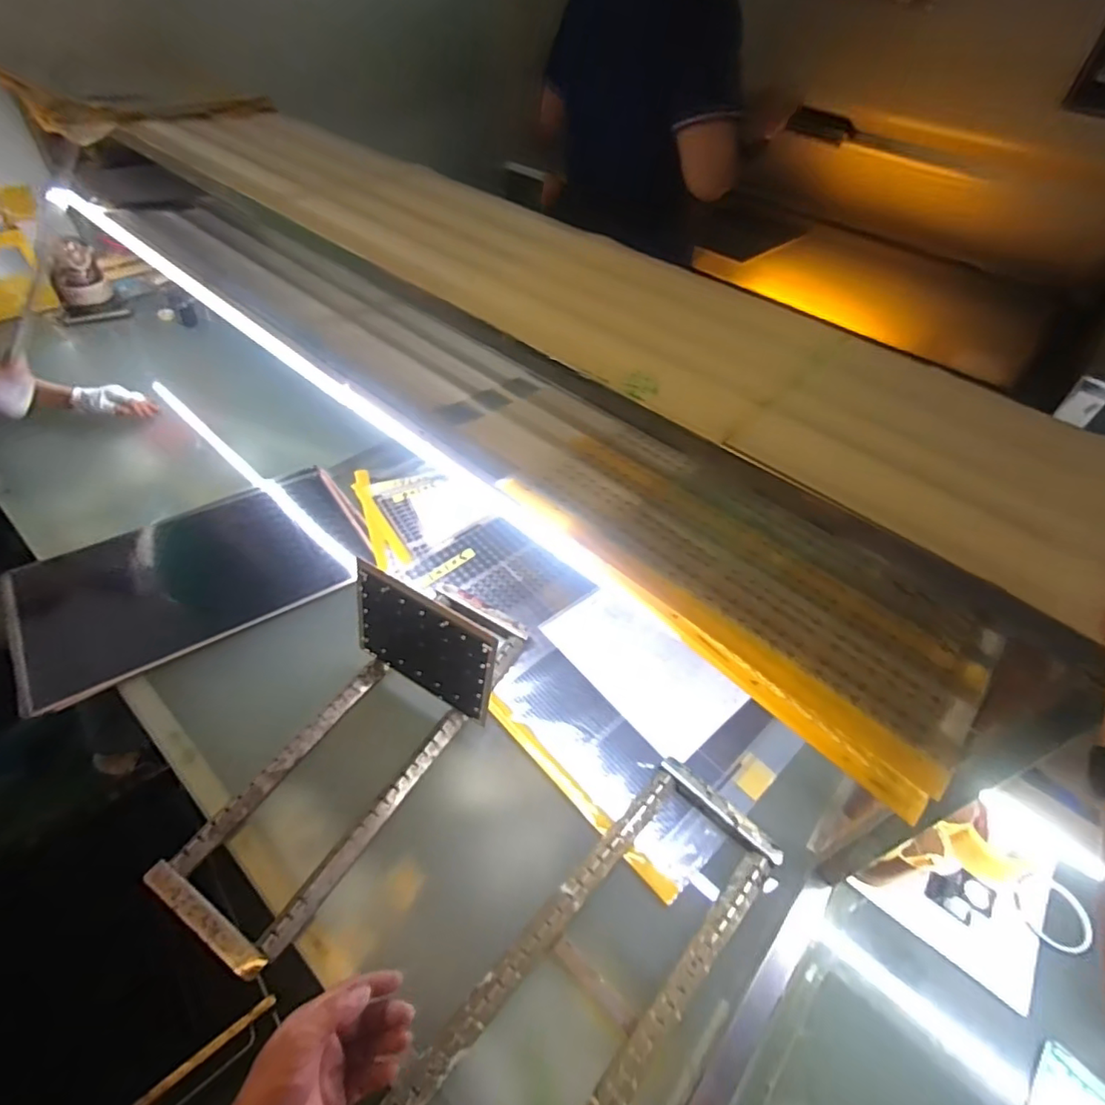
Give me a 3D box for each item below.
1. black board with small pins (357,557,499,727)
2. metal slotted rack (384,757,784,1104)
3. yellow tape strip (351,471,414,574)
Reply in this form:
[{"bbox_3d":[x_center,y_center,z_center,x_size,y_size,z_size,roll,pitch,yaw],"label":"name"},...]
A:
[{"bbox_3d":[-0.180,0.129,0.807,0.235,0.185,0.012,28,39,17],"label":"black board with small pins"},{"bbox_3d":[0.049,0.477,0.649,0.179,0.050,0.530,34,53,29],"label":"metal slotted rack"},{"bbox_3d":[-0.347,-0.069,1.117,0.060,0.008,0.279,-20,54,-21],"label":"yellow tape strip"}]

